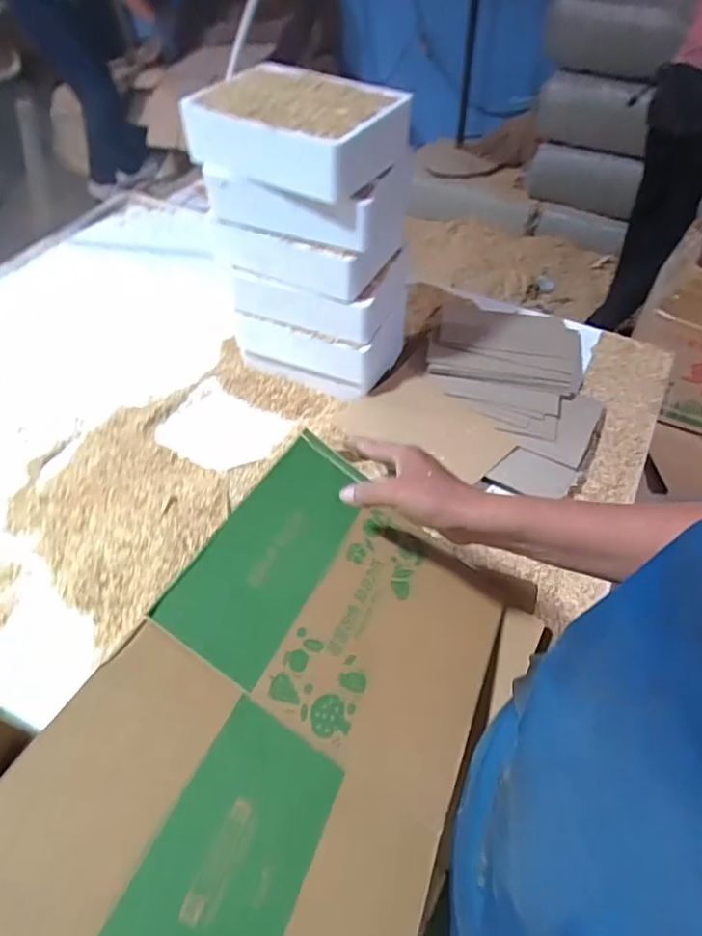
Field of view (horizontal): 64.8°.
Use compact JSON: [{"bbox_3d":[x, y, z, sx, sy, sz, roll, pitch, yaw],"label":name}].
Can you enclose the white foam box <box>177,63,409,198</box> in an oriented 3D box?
[{"bbox_3d":[-0.077,-0.440,0.709,0.227,0.080,0.174,22,56,18],"label":"white foam box"}]

